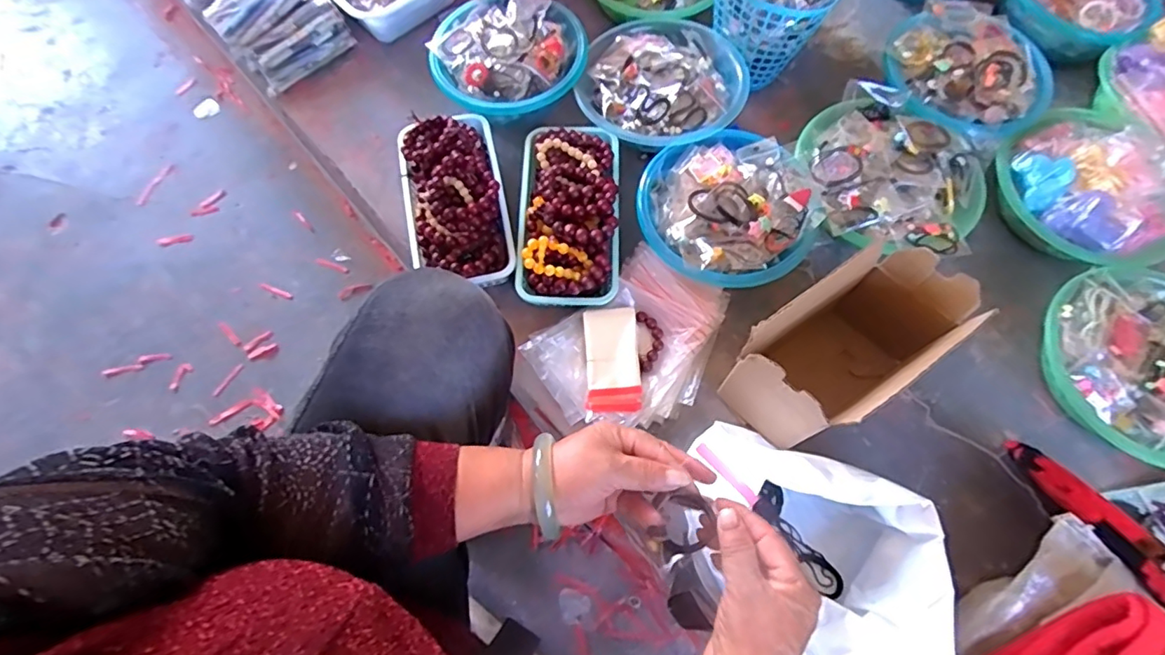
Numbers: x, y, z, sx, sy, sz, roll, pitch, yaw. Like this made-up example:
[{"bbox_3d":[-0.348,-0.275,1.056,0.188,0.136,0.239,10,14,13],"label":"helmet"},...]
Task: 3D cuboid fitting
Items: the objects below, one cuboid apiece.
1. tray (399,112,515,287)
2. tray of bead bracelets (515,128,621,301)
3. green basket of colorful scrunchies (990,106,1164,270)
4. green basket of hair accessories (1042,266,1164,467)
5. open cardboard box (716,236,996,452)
[{"bbox_3d":[-0.170,-0.181,0.714,0.128,0.076,0.254,-10,69,-4],"label":"tray"},{"bbox_3d":[-0.018,-0.163,0.711,0.128,0.066,0.264,2,69,0],"label":"tray of bead bracelets"},{"bbox_3d":[0.669,-0.175,0.733,0.198,0.111,0.225,-34,73,-13],"label":"green basket of colorful scrunchies"},{"bbox_3d":[0.666,0.036,0.658,0.228,0.086,0.211,0,69,0],"label":"green basket of hair accessories"},{"bbox_3d":[0.278,0.025,0.603,0.221,0.181,0.119,-33,72,-12],"label":"open cardboard box"}]

